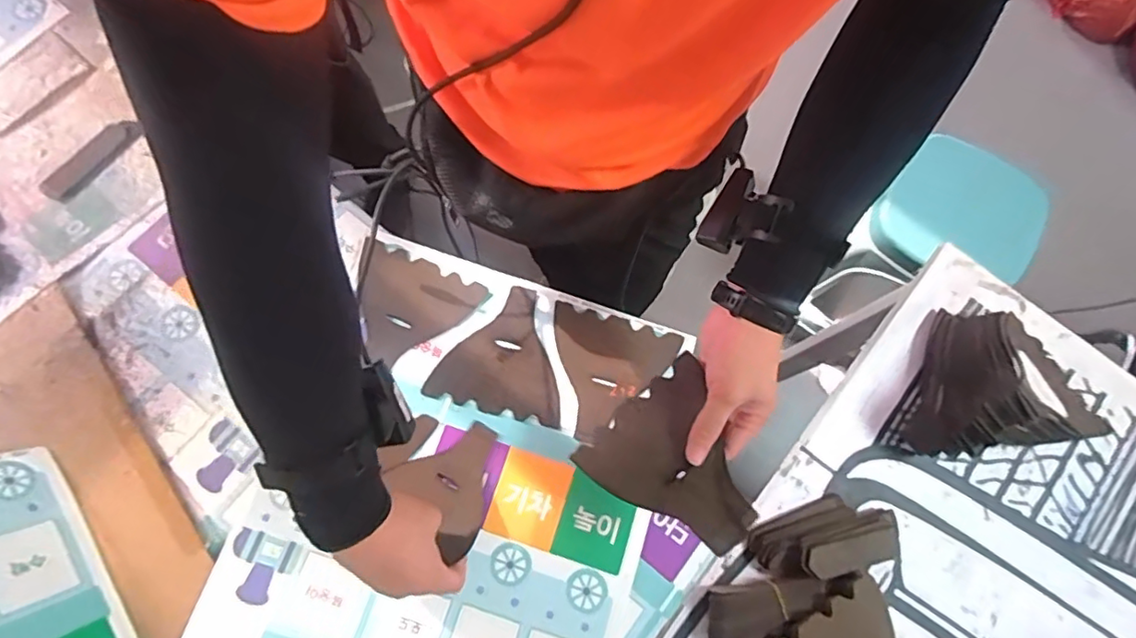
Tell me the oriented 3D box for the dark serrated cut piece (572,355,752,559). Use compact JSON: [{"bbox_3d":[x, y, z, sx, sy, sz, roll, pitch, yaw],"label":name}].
[{"bbox_3d":[0.096,0.128,0.511,0.134,0.020,0.144,-47,60,12],"label":"dark serrated cut piece"}]

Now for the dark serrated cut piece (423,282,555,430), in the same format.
[{"bbox_3d":[-0.069,0.033,0.646,0.138,0.006,0.136,13,74,4],"label":"dark serrated cut piece"}]

